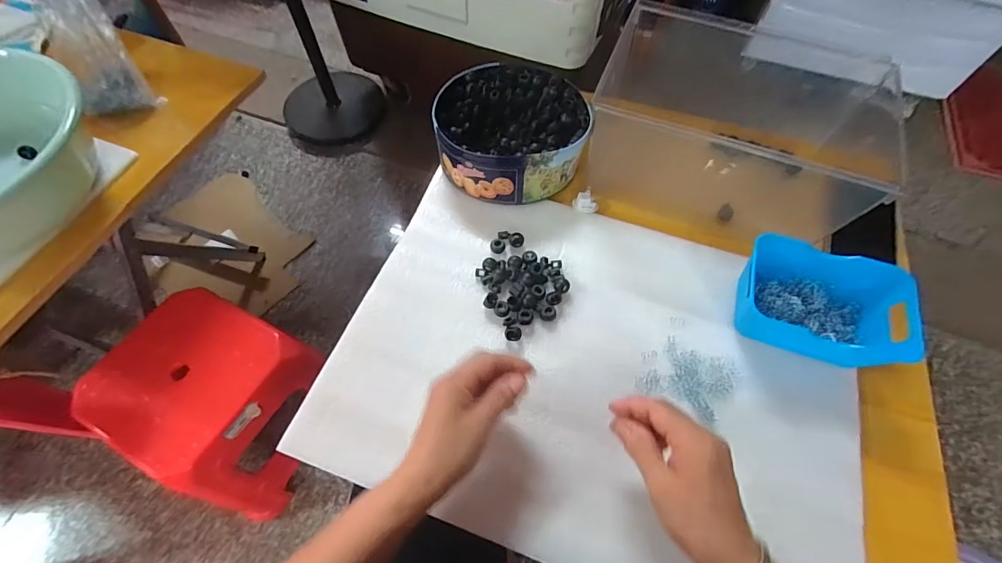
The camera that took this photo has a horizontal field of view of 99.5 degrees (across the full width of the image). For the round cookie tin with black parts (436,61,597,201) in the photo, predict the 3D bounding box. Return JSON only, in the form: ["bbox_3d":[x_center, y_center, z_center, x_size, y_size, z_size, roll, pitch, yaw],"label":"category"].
[{"bbox_3d":[0.014,-0.192,0.551,0.187,0.072,0.182,1,62,-1],"label":"round cookie tin with black parts"}]

